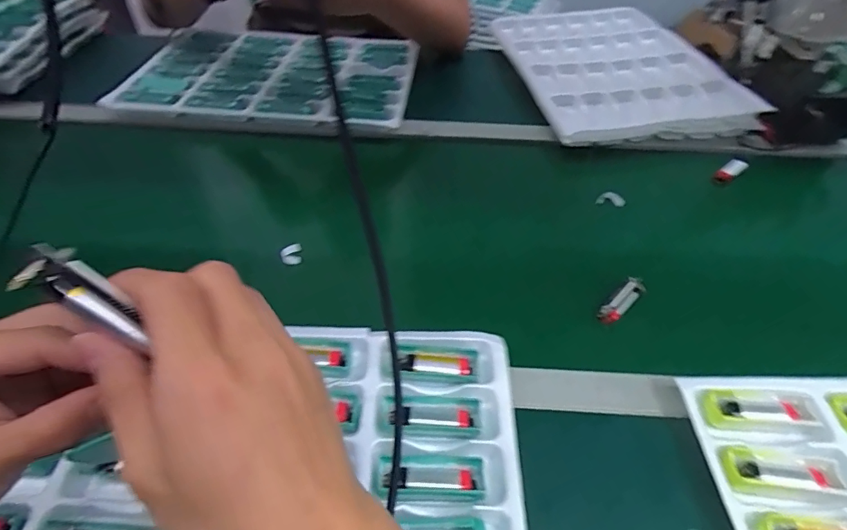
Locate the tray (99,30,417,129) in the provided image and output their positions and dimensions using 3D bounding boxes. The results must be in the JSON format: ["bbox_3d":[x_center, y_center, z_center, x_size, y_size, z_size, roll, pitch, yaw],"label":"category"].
[{"bbox_3d":[-0.248,-0.339,0.845,0.452,0.029,0.306,4,47,2],"label":"tray"}]

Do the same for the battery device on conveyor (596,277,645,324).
[{"bbox_3d":[0.208,0.037,0.511,0.070,0.013,0.019,-35,56,-29],"label":"battery device on conveyor"}]

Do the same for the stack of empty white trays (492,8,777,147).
[{"bbox_3d":[0.329,-0.365,0.886,0.331,0.035,0.472,-6,47,-7],"label":"stack of empty white trays"}]

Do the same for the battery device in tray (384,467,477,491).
[{"bbox_3d":[0.005,0.163,0.370,0.070,0.009,0.016,0,47,-1],"label":"battery device in tray"}]

